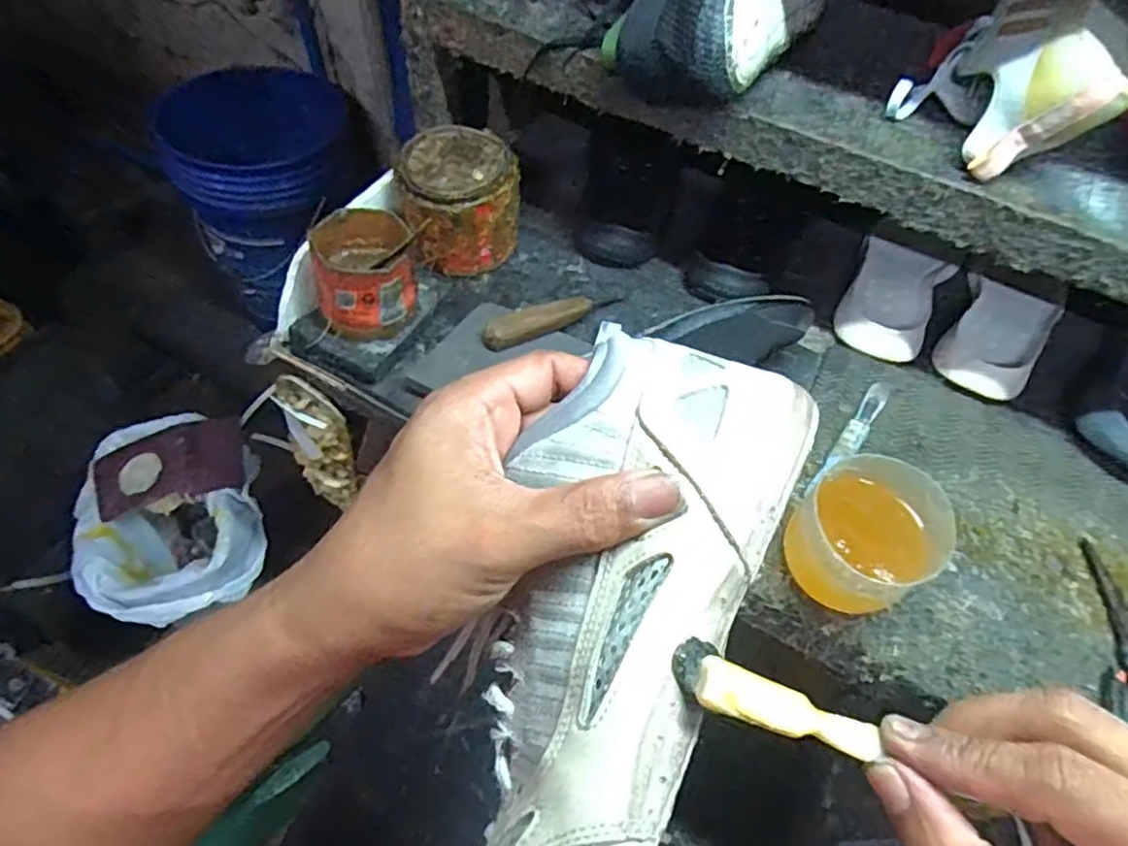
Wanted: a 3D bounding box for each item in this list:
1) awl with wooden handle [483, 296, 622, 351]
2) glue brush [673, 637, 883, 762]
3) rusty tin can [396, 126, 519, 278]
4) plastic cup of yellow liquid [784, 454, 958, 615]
[{"bbox_3d":[-0.009,-0.093,0.583,0.129,0.019,0.021,-21,62,-17],"label":"awl with wooden handle"},{"bbox_3d":[0.068,0.088,0.209,0.074,0.013,0.020,27,57,-15],"label":"glue brush"},{"bbox_3d":[-0.097,-0.208,0.621,0.101,0.089,0.100,2,58,-3],"label":"rusty tin can"},{"bbox_3d":[0.202,0.080,0.455,0.092,0.079,0.085,2,58,-3],"label":"plastic cup of yellow liquid"}]

